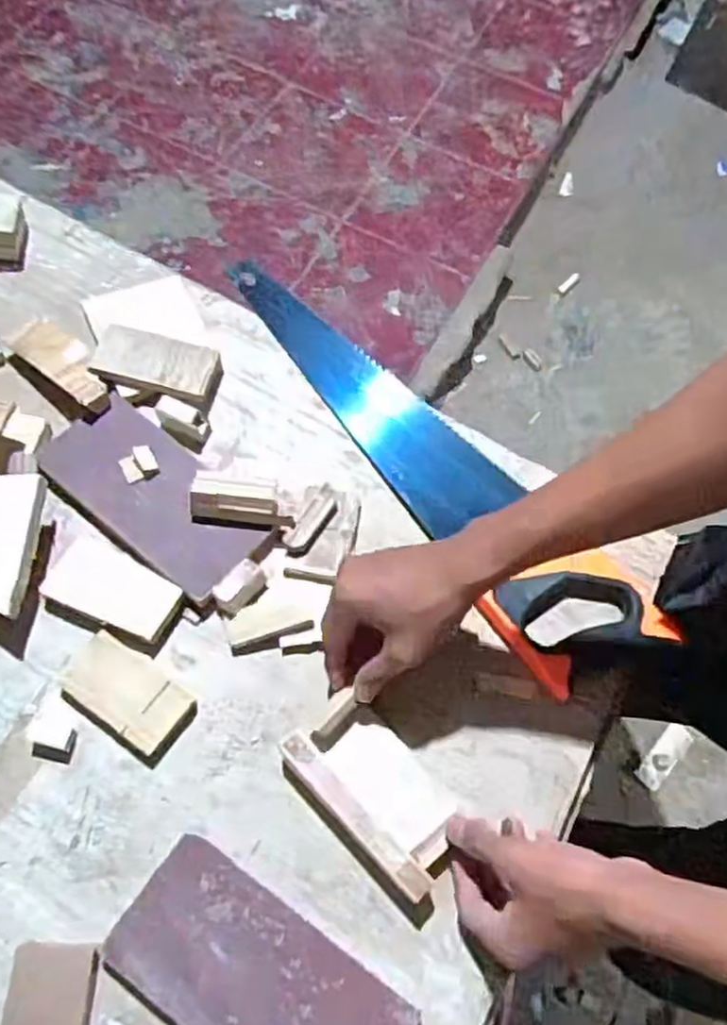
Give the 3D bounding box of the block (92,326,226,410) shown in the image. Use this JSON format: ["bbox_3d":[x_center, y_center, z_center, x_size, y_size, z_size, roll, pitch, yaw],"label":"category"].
[{"bbox_3d":[-0.184,-0.130,0.645,0.108,0.014,0.056,13,66,1],"label":"block"}]

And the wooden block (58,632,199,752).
[{"bbox_3d":[-0.177,0.134,0.547,0.091,0.007,0.054,33,68,10],"label":"wooden block"}]

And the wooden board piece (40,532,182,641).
[{"bbox_3d":[-0.197,0.058,0.565,0.105,0.014,0.056,26,67,7],"label":"wooden board piece"}]

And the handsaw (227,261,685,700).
[{"bbox_3d":[0.054,-0.065,0.643,0.132,0.045,0.495,-36,74,-17],"label":"handsaw"}]

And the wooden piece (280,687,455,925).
[{"bbox_3d":[0.006,0.211,0.515,0.066,0.030,0.152,-34,74,-14],"label":"wooden piece"}]

